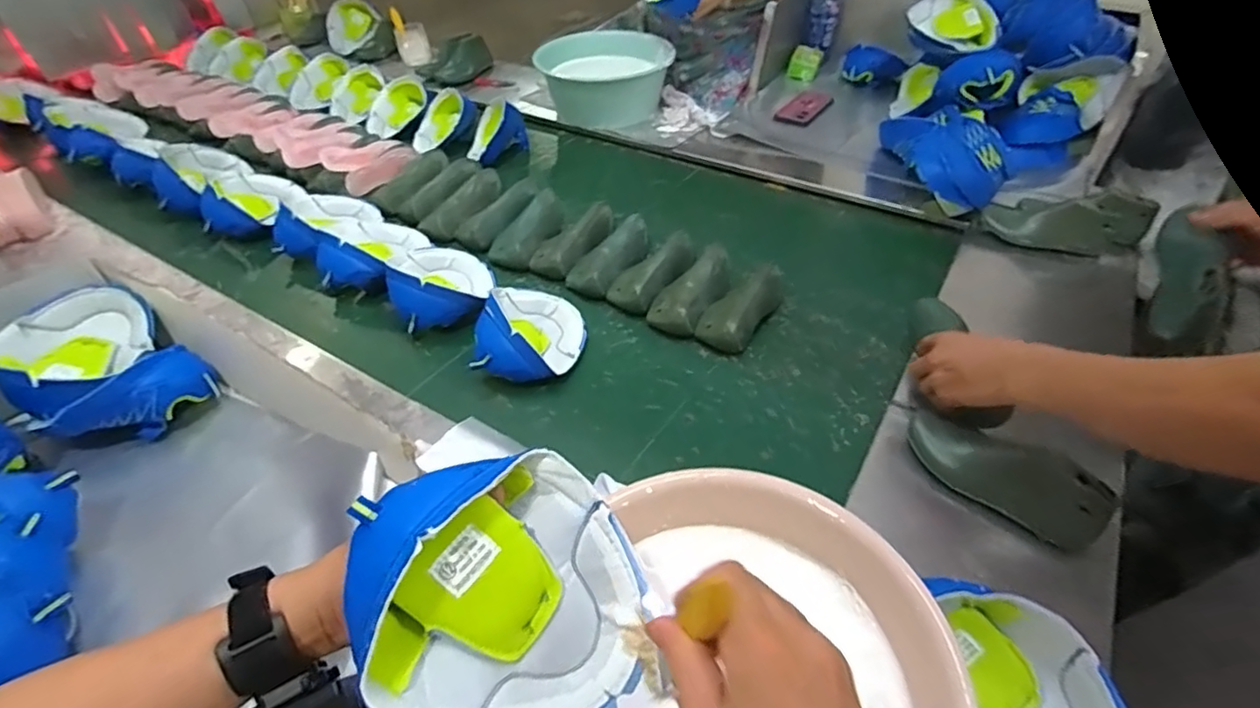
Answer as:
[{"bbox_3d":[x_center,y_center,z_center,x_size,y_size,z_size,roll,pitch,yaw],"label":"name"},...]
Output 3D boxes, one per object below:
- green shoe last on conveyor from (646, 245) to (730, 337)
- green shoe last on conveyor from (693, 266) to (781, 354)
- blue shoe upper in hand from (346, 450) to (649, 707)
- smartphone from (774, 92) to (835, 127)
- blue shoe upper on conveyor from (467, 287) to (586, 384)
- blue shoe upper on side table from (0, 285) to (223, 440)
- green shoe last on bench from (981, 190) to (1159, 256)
[{"bbox_3d":[0.099,-0.097,0.917,0.079,0.056,0.167,25,50,25],"label":"green shoe last on conveyor"},{"bbox_3d":[0.164,-0.078,0.890,0.077,0.065,0.179,22,49,23],"label":"green shoe last on conveyor"},{"bbox_3d":[-0.084,0.141,0.358,0.161,0.156,0.100,-12,-1,-42],"label":"blue shoe upper in hand"},{"bbox_3d":[0.395,-0.552,1.363,0.083,0.009,0.158,25,51,25],"label":"smartphone"},{"bbox_3d":[-0.132,-0.035,0.836,0.129,0.081,0.179,2,45,4],"label":"blue shoe upper on conveyor"},{"bbox_3d":[-0.630,0.022,0.729,0.221,0.091,0.162,27,51,26],"label":"blue shoe upper on side table"},{"bbox_3d":[0.701,-0.209,0.974,0.231,0.088,0.101,8,45,10],"label":"green shoe last on bench"}]

